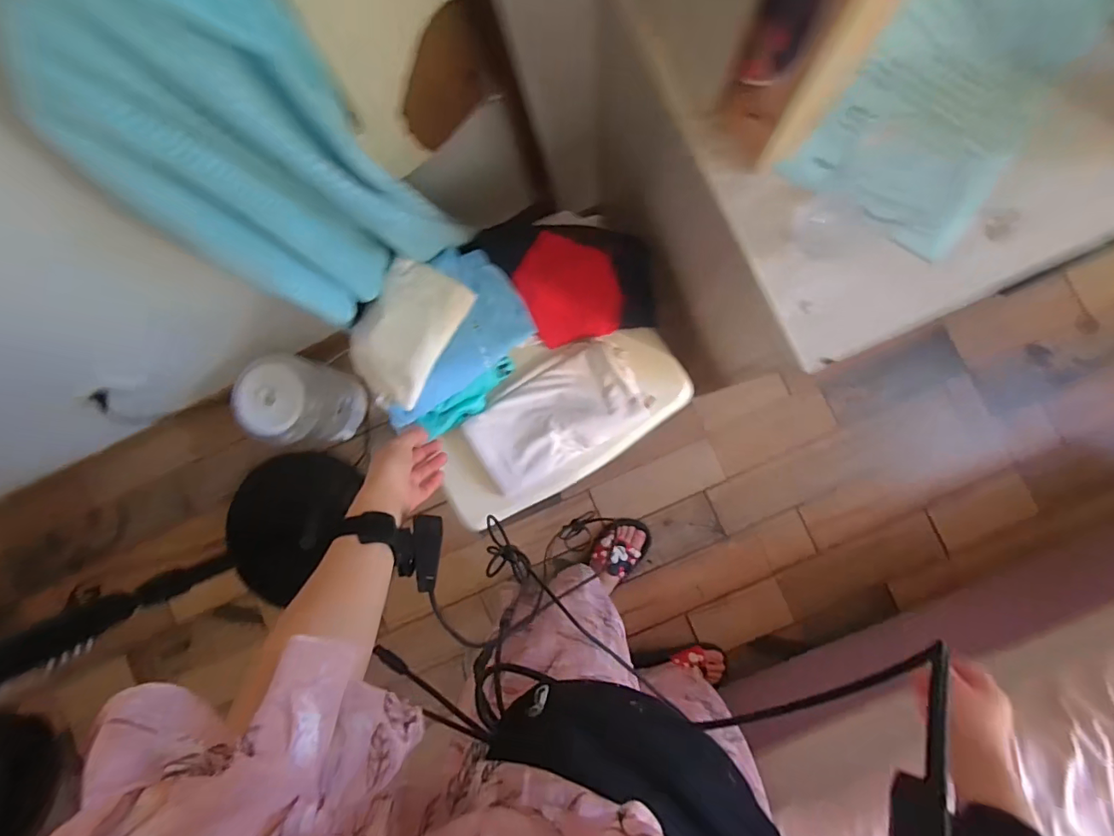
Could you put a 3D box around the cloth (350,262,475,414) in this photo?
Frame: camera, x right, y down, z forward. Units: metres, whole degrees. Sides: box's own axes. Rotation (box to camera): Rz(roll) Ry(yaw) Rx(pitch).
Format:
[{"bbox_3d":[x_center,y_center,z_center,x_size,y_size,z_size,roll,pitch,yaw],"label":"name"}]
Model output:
[{"bbox_3d":[-0.231,-0.127,0.772,0.132,0.044,0.205,29,91,3],"label":"cloth"}]

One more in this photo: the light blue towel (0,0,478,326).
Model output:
[{"bbox_3d":[-0.286,-0.233,0.558,0.232,0.493,0.106,-41,87,2],"label":"light blue towel"}]

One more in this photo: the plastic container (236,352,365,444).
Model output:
[{"bbox_3d":[-0.570,-0.038,1.175,0.188,0.257,0.177,13,90,4],"label":"plastic container"}]

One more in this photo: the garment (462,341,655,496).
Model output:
[{"bbox_3d":[-0.001,-0.007,0.820,0.272,0.026,0.145,-29,88,4],"label":"garment"}]

